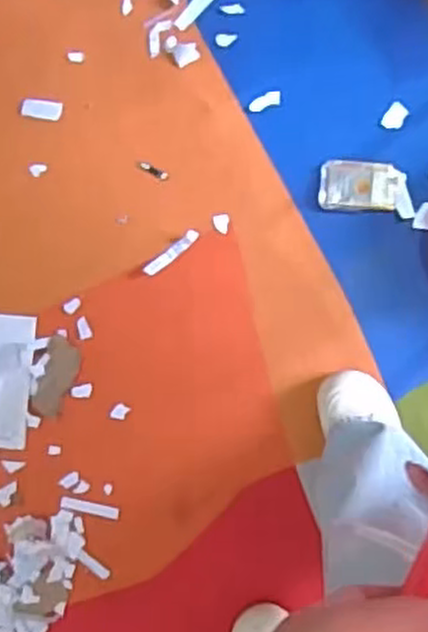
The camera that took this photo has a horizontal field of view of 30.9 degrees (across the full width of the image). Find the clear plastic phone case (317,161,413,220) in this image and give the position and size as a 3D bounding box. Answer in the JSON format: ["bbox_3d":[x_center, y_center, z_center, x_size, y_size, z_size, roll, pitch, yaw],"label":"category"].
[{"bbox_3d":[0.221,-0.185,1.116,0.132,0.020,0.070,7,89,6],"label":"clear plastic phone case"}]

